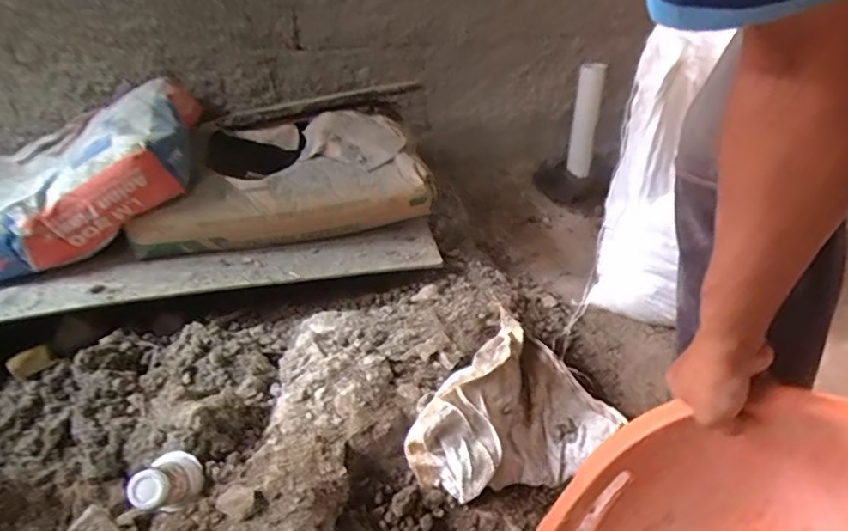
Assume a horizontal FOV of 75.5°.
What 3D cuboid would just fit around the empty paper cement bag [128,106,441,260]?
[{"bbox_3d":[-0.273,-0.177,1.084,0.527,0.164,0.276,-8,32,-11],"label":"empty paper cement bag"}]

